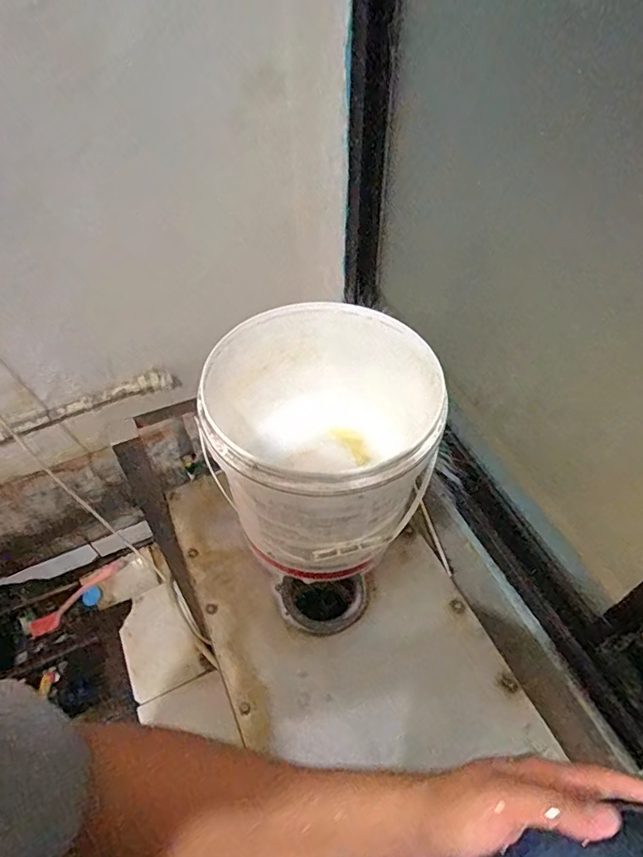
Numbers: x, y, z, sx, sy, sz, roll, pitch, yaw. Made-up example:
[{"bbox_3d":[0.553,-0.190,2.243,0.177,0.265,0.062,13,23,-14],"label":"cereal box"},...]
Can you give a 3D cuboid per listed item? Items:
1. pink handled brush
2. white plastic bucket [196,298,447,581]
[{"bbox_3d":[-0.767,0.535,1.617,0.358,0.053,0.046,-40,59,1],"label":"pink handled brush"},{"bbox_3d":[-0.009,0.037,0.761,0.277,0.306,0.302,-1,52,1],"label":"white plastic bucket"}]

